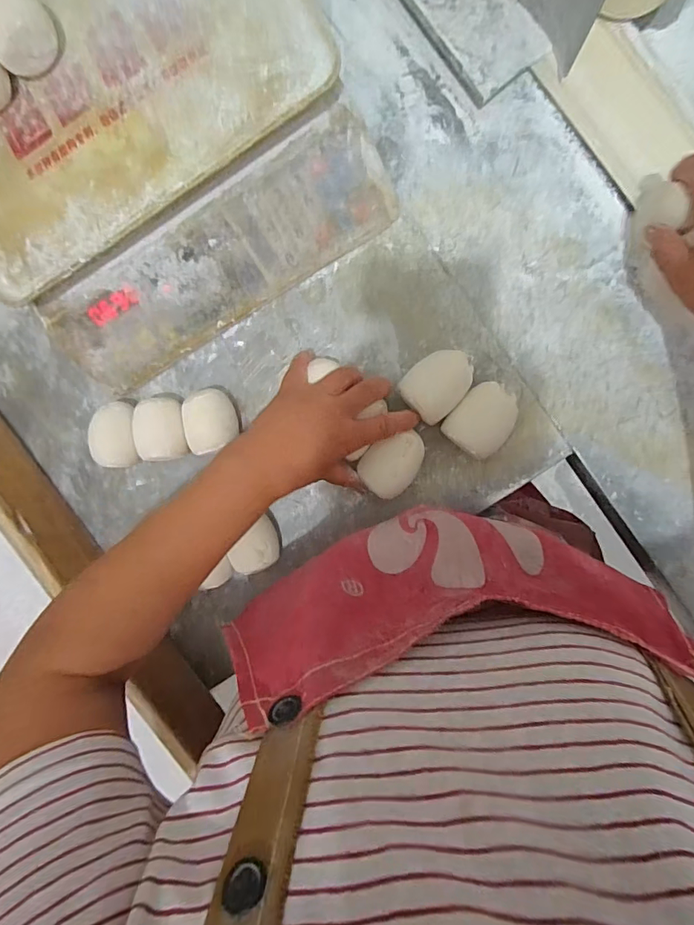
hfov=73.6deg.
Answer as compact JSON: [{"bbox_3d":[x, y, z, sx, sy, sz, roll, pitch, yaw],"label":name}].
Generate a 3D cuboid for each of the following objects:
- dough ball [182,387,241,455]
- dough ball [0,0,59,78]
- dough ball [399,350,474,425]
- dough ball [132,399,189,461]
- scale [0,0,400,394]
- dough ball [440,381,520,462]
[{"bbox_3d":[-0.132,-0.040,0.458,0.047,0.033,0.059,-6,93,6],"label":"dough ball"},{"bbox_3d":[-0.248,-0.326,0.341,0.048,0.045,0.051,1,95,6],"label":"dough ball"},{"bbox_3d":[0.084,-0.072,0.427,0.064,0.044,0.049,-44,89,7],"label":"dough ball"},{"bbox_3d":[-0.179,-0.033,0.462,0.048,0.037,0.059,-9,93,6],"label":"dough ball"},{"bbox_3d":[-0.172,-0.277,0.408,0.322,0.103,0.300,-30,91,7],"label":"scale"},{"bbox_3d":[0.125,-0.040,0.427,0.052,0.042,0.069,43,97,1],"label":"dough ball"}]

